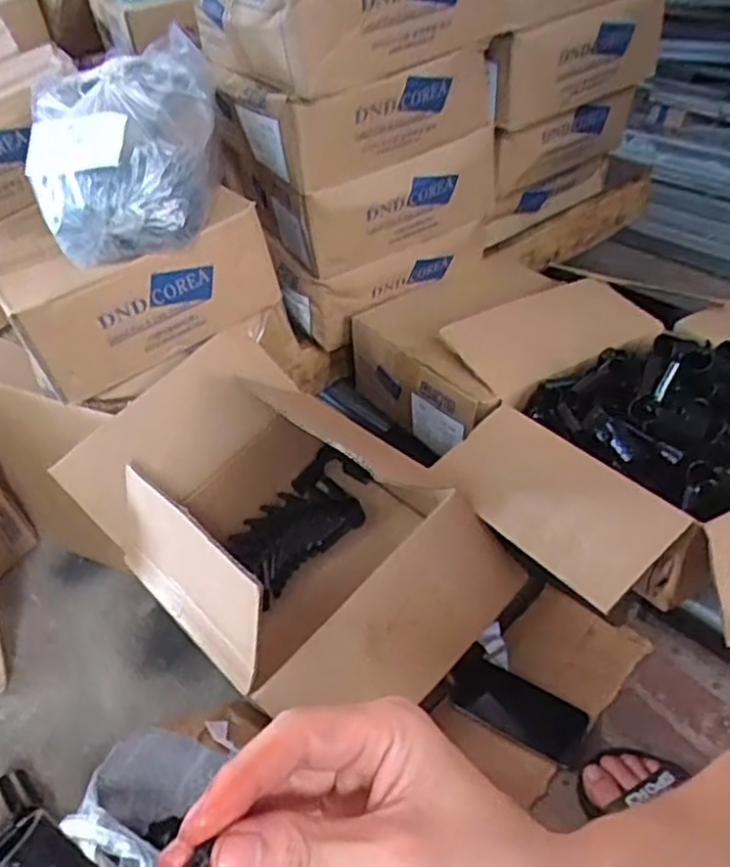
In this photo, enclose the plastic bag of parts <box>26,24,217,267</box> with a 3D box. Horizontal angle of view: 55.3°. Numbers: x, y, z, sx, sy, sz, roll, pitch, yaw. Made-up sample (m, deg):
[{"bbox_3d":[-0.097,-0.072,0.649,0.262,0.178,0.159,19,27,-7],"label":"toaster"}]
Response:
[{"bbox_3d":[-0.285,-0.338,0.841,0.214,0.161,0.211,-10,42,-4],"label":"plastic bag of parts"}]

